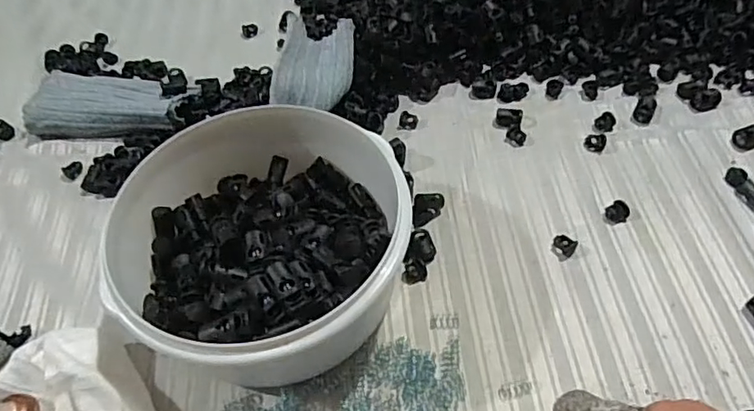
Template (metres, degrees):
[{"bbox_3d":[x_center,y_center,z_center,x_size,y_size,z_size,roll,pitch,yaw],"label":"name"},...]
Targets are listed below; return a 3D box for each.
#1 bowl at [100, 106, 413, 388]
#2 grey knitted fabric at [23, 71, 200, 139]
[{"bbox_3d":[-0.062,0.028,0.321,0.150,0.080,0.146,-3,52,3],"label":"bowl"},{"bbox_3d":[-0.215,-0.081,0.451,0.128,0.030,0.057,0,52,5],"label":"grey knitted fabric"}]

